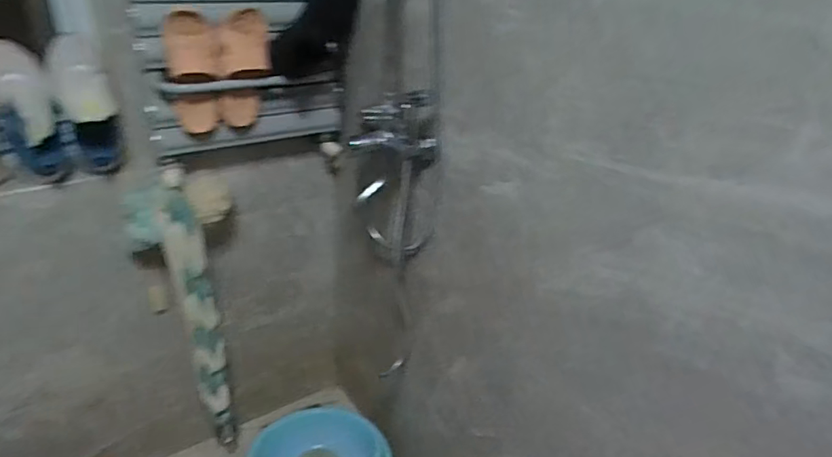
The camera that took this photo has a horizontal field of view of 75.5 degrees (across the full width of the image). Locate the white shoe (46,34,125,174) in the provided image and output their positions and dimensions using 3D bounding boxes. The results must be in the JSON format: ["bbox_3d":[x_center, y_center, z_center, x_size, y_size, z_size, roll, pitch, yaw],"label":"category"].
[{"bbox_3d":[-0.722,-0.263,1.181,0.102,0.273,0.157,-20,38,-35],"label":"white shoe"}]

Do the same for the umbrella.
[{"bbox_3d":[-0.557,0.277,1.407,0.088,0.800,0.105,-15,35,-29],"label":"umbrella"}]

